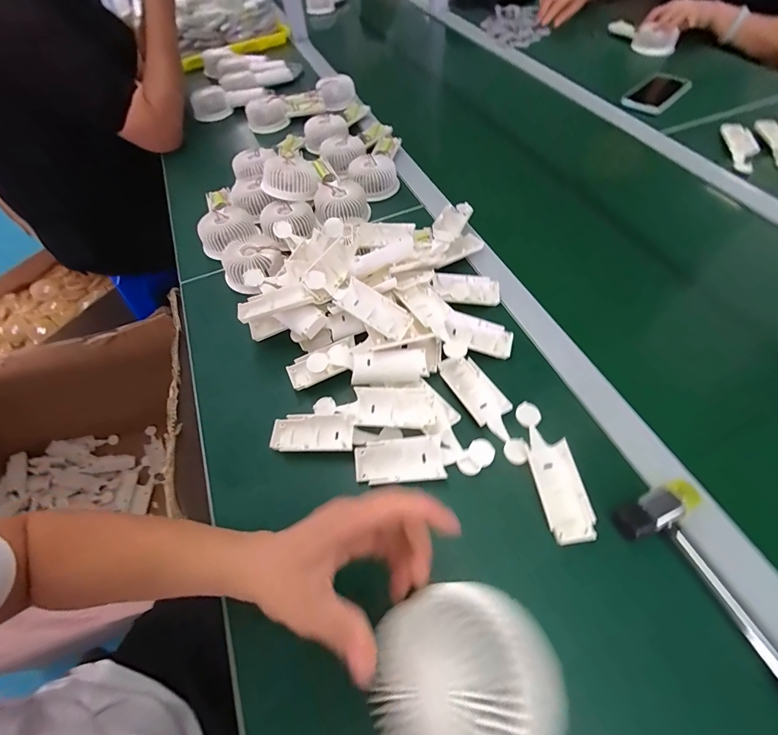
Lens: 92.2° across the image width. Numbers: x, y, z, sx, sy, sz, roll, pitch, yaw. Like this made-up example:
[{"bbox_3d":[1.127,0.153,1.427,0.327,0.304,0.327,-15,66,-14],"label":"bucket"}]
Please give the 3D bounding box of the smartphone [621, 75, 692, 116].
[{"bbox_3d":[0.541,-0.556,0.761,0.084,0.011,0.168,41,70,18],"label":"smartphone"}]

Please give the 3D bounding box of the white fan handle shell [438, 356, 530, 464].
[{"bbox_3d":[0.102,0.039,0.398,0.042,0.016,0.133,-27,59,-14],"label":"white fan handle shell"}]

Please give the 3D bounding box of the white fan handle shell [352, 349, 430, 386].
[{"bbox_3d":[0.000,-0.001,0.419,0.081,0.021,0.035,-4,56,0],"label":"white fan handle shell"}]

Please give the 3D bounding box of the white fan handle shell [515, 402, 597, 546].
[{"bbox_3d":[0.156,0.093,0.356,0.040,0.011,0.135,-7,56,-1],"label":"white fan handle shell"}]

